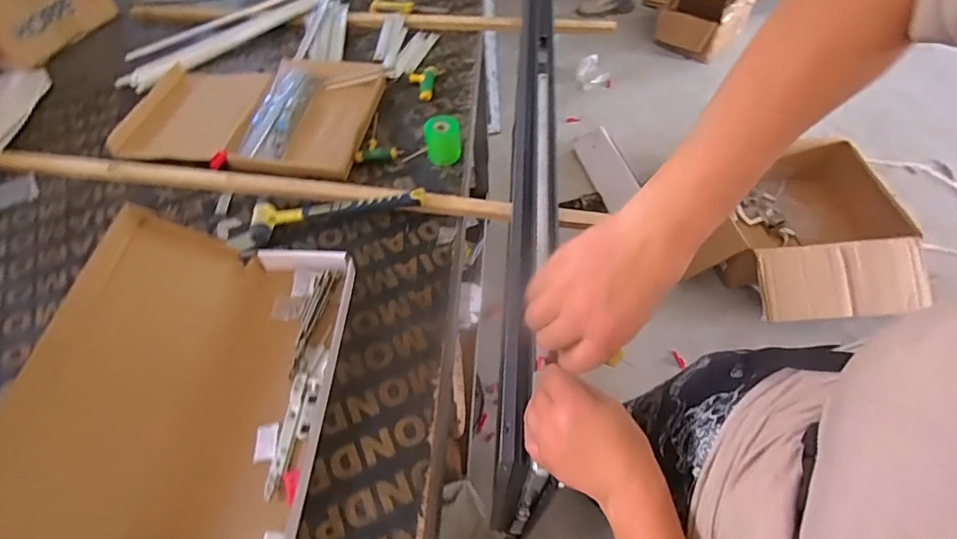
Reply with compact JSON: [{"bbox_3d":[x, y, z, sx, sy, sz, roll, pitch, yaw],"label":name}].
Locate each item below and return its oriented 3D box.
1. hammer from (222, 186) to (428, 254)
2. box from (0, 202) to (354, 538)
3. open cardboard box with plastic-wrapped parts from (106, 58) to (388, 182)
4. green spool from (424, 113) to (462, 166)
[{"bbox_3d":[-0.223,-0.089,0.735,0.279,0.029,0.075,-16,55,-8],"label":"hammer"},{"bbox_3d":[-0.312,0.124,0.536,0.255,0.124,0.400,0,54,3],"label":"box"},{"bbox_3d":[-0.415,-0.285,0.901,0.437,0.038,0.297,6,55,7],"label":"open cardboard box with plastic-wrapped parts"},{"bbox_3d":[-0.057,-0.209,0.807,0.056,0.060,0.048,-5,54,-1],"label":"green spool"}]

